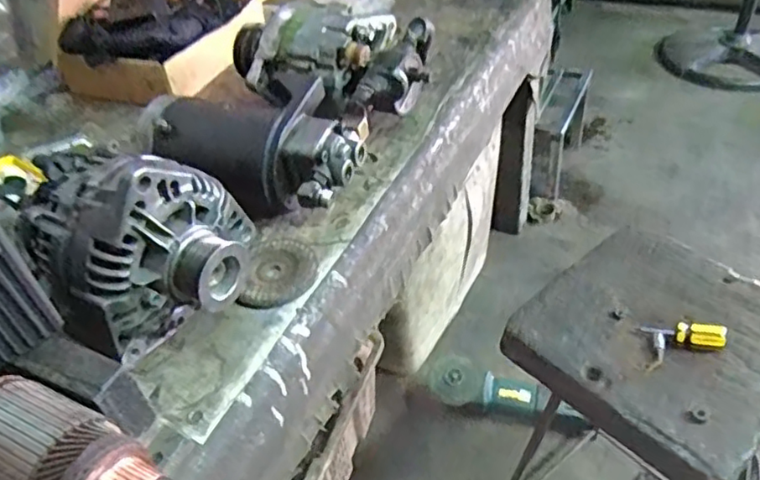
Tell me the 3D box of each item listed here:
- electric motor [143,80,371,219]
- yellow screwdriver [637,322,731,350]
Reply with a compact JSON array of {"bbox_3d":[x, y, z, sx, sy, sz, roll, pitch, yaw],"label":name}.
[{"bbox_3d":[-0.138,-0.101,0.702,0.249,0.105,0.136,14,46,21],"label":"electric motor"},{"bbox_3d":[0.302,0.092,0.620,0.078,0.021,0.025,2,40,34],"label":"yellow screwdriver"}]

